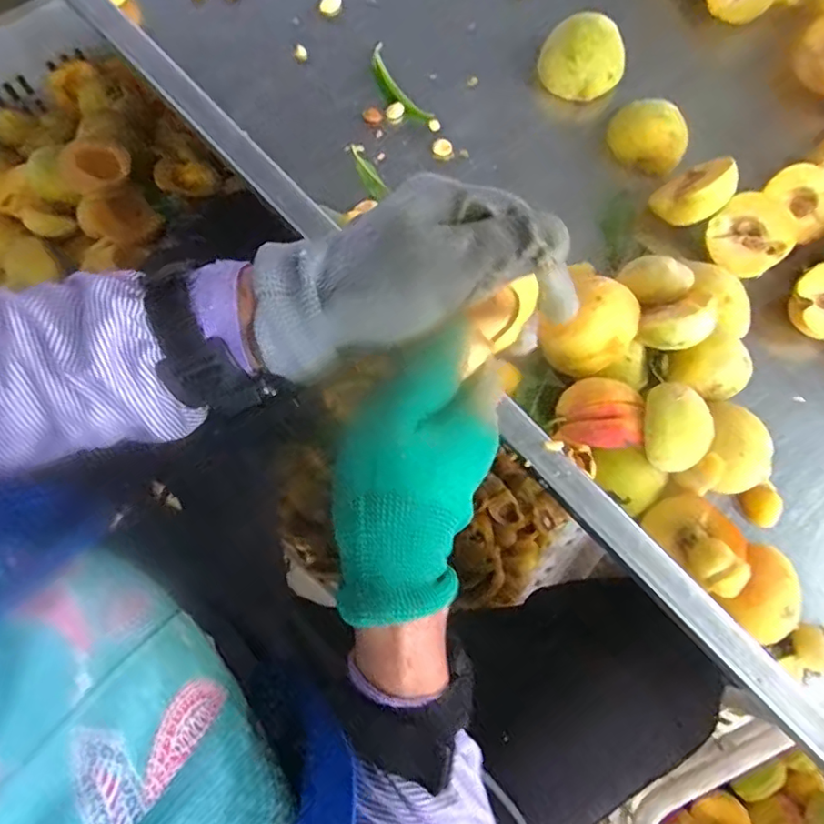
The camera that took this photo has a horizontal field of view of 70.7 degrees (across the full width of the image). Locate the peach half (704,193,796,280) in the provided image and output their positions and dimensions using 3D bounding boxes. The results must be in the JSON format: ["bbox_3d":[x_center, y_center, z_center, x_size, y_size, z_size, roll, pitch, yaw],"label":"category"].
[{"bbox_3d":[0.251,-0.130,0.436,0.055,0.031,0.056,0,78,0],"label":"peach half"}]

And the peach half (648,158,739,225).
[{"bbox_3d":[0.215,-0.165,0.442,0.056,0.052,0.030,-46,119,-10],"label":"peach half"}]

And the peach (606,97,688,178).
[{"bbox_3d":[0.189,-0.222,0.465,0.058,0.035,0.045,22,76,3],"label":"peach"}]

